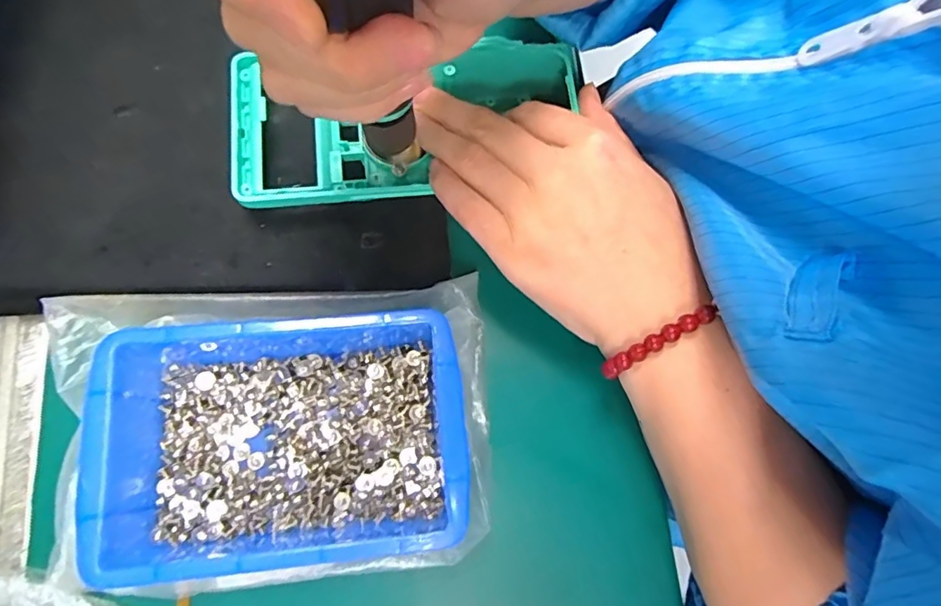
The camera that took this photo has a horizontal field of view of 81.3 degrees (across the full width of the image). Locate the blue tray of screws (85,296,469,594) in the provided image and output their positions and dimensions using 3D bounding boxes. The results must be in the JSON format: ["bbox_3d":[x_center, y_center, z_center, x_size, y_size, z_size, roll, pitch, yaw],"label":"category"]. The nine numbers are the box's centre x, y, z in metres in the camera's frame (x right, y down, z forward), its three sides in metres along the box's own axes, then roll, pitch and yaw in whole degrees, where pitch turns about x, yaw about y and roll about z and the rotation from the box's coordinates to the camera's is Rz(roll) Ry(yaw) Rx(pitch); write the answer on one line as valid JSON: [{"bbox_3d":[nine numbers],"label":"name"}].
[{"bbox_3d":[-0.079,0.054,0.243,0.153,0.050,0.110,-4,75,-6],"label":"blue tray of screws"}]

